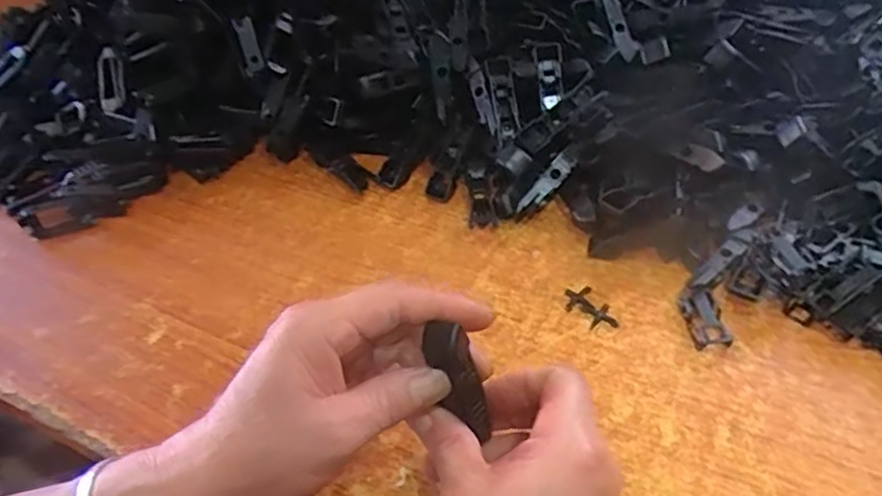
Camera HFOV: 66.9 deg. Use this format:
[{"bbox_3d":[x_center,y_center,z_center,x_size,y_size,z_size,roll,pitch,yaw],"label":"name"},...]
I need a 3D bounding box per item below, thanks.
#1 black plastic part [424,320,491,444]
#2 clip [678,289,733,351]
[{"bbox_3d":[0.009,0.065,0.312,0.018,0.066,0.013,-33,25,-23],"label":"black plastic part"},{"bbox_3d":[0.153,0.042,0.388,0.018,0.012,0.035,-7,46,-1],"label":"clip"}]

